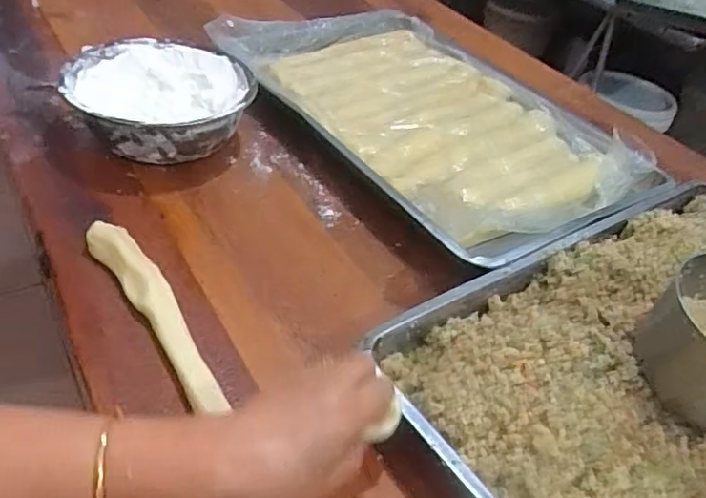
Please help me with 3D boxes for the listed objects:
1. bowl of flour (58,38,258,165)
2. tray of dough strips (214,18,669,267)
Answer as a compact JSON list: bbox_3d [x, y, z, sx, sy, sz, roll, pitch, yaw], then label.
[{"bbox_3d":[-0.237,-0.178,0.723,0.219,0.082,0.214,5,41,-7],"label":"bowl of flour"},{"bbox_3d":[0.107,-0.195,0.820,0.362,0.062,0.584,-19,47,-27],"label":"tray of dough strips"}]

